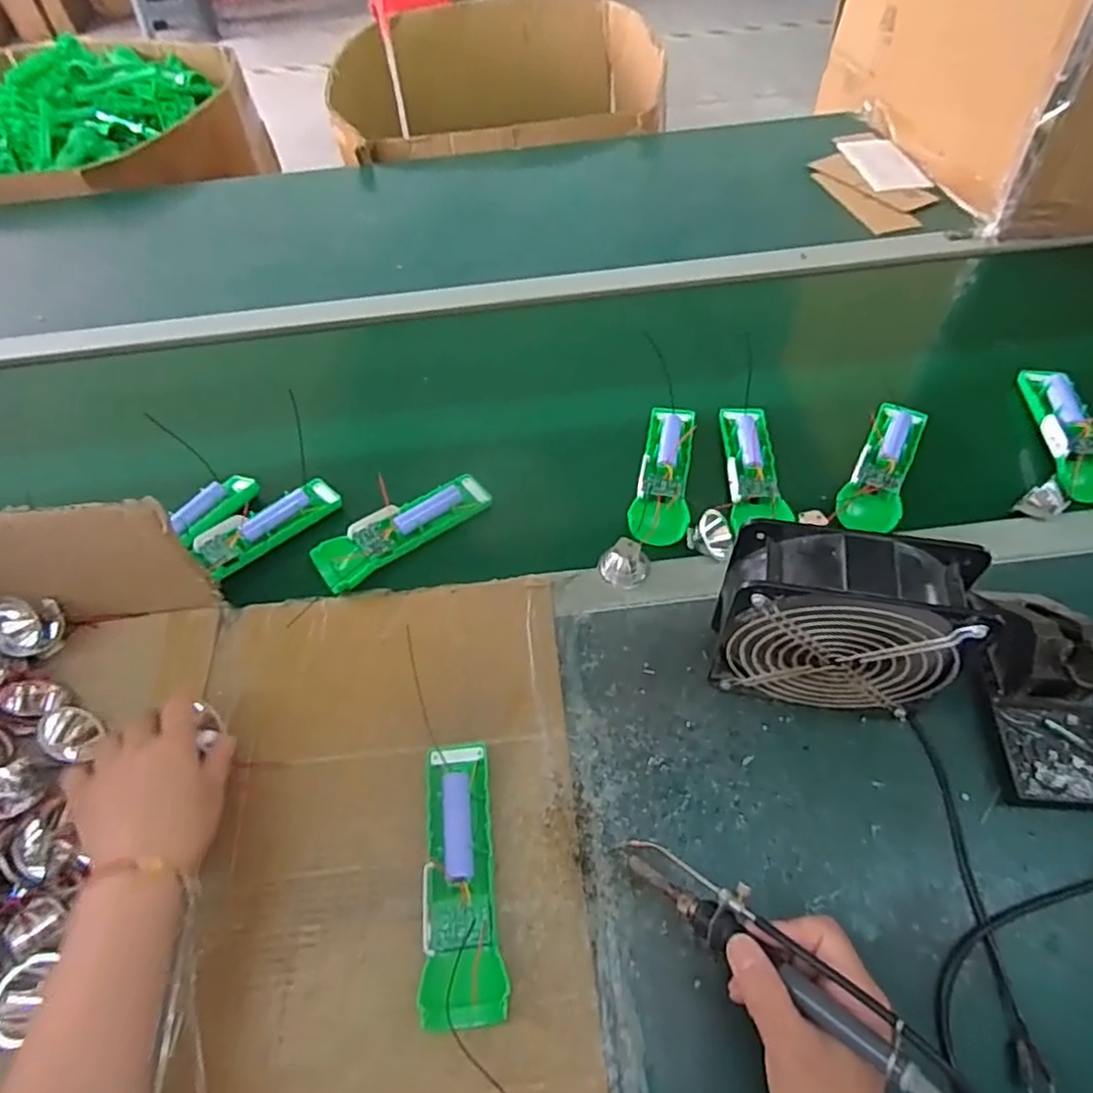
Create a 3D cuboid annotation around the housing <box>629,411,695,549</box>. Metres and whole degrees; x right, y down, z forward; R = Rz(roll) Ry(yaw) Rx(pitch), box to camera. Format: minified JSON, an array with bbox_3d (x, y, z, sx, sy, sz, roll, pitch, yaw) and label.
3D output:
[{"bbox_3d":[0.112,-0.071,0.632,0.049,0.024,0.164,9,56,9],"label":"housing"}]

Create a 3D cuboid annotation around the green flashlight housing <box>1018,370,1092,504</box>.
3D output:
[{"bbox_3d":[0.491,-0.105,0.639,0.055,0.048,0.160,7,55,8],"label":"green flashlight housing"}]

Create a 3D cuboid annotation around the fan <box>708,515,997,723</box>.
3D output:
[{"bbox_3d":[0.192,0.052,0.459,0.145,0.143,0.065,7,55,8],"label":"fan"}]

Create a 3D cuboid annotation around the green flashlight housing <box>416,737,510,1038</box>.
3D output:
[{"bbox_3d":[-0.054,0.203,0.422,0.045,0.039,0.158,-9,55,-3],"label":"green flashlight housing"}]

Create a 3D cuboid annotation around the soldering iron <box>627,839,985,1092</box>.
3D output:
[{"bbox_3d":[0.124,0.213,0.338,0.028,0.023,0.217,-41,37,-23],"label":"soldering iron"}]

